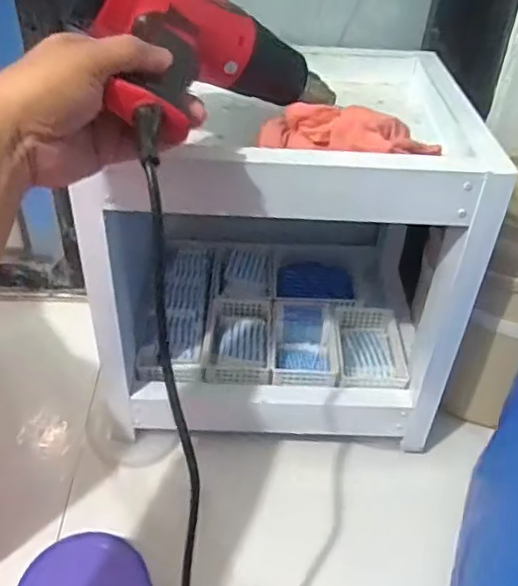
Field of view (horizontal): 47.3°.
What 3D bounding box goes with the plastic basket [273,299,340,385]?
[{"bbox_3d":[0.054,0.063,0.708,0.079,0.040,0.121,3,40,0],"label":"plastic basket"}]

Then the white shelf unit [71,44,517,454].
[{"bbox_3d":[0.015,-0.058,0.660,0.384,0.328,0.289,2,40,-2],"label":"white shelf unit"}]

